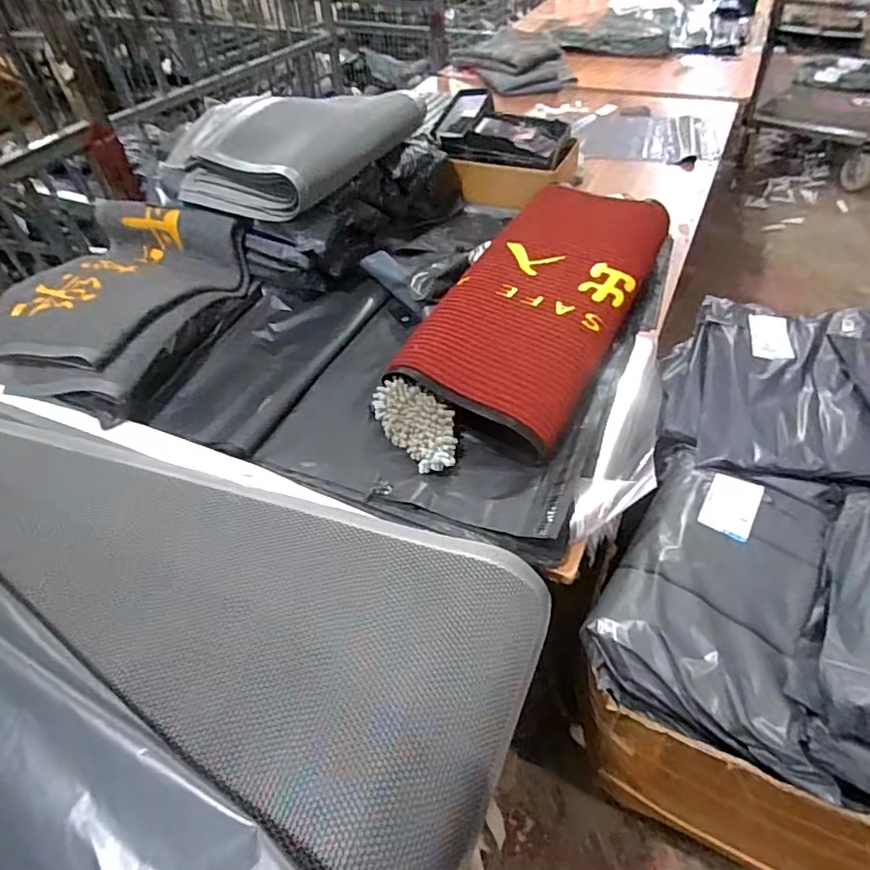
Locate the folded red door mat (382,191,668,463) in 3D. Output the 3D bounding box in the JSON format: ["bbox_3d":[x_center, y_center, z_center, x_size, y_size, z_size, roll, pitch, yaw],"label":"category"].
[{"bbox_3d":[0.209,-0.265,1.084,0.314,0.078,0.732,20,52,21],"label":"folded red door mat"}]

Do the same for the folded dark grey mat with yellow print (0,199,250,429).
[{"bbox_3d":[-0.660,-0.281,1.150,0.427,0.142,0.473,14,50,16],"label":"folded dark grey mat with yellow print"}]

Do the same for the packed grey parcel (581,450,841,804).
[{"bbox_3d":[0.447,0.221,0.839,0.313,0.066,0.452,24,53,24],"label":"packed grey parcel"}]

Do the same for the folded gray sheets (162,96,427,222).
[{"bbox_3d":[-0.338,-0.661,1.262,0.445,0.101,0.472,22,52,22],"label":"folded gray sheets"}]

